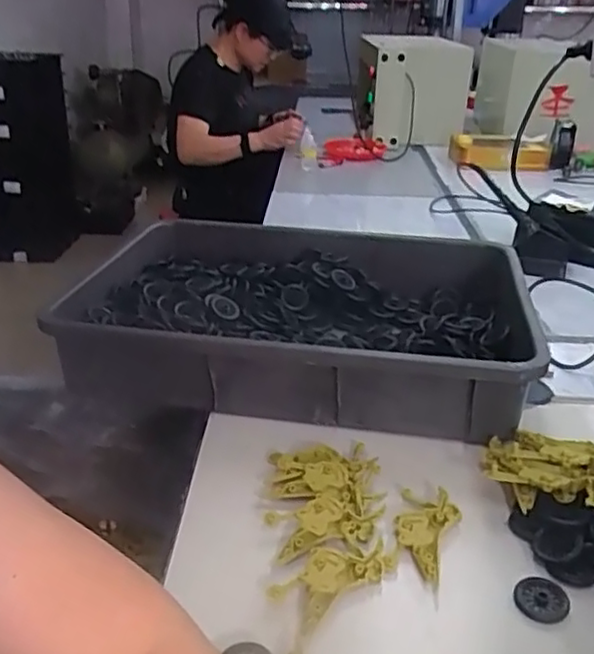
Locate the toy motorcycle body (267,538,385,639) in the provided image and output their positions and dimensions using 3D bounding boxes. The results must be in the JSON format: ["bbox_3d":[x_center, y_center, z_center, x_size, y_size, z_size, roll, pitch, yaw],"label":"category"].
[{"bbox_3d":[0.028,0.185,0.486,0.091,0.009,0.047,-17,31,-33],"label":"toy motorcycle body"}]

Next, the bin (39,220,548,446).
[{"bbox_3d":[0.008,-0.019,0.806,0.512,0.101,0.373,6,26,8],"label":"bin"}]

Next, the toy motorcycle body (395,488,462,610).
[{"bbox_3d":[0.104,0.170,0.531,0.049,0.013,0.107,9,27,15],"label":"toy motorcycle body"}]

